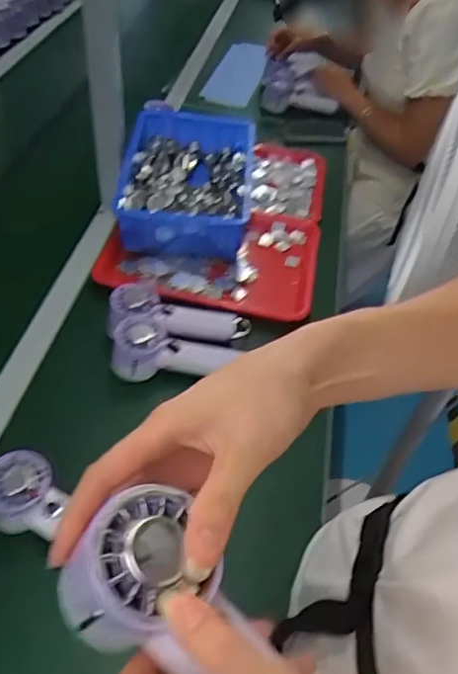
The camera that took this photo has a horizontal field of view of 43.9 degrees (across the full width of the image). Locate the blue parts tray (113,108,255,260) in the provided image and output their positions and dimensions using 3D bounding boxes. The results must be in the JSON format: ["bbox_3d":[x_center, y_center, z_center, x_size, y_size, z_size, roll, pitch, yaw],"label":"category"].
[{"bbox_3d":[-0.069,-0.272,1.001,0.214,0.109,0.332,5,48,1],"label":"blue parts tray"}]

